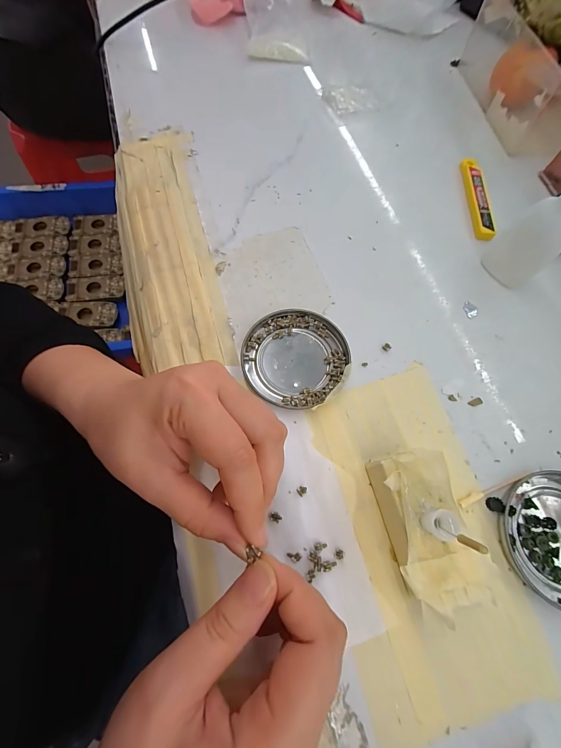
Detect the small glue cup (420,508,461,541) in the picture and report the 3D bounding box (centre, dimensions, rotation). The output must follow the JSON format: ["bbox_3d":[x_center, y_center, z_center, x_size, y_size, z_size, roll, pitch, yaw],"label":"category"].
[{"bbox_3d":[0.084,0.079,0.170,0.013,0.019,0.014,1,68,-3],"label":"small glue cup"}]

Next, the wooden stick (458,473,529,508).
[{"bbox_3d":[0.143,0.077,0.216,0.054,0.004,0.006,-19,70,-9],"label":"wooden stick"}]

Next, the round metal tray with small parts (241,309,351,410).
[{"bbox_3d":[0.010,-0.013,0.247,0.076,0.008,0.077,1,68,-1],"label":"round metal tray with small parts"}]

